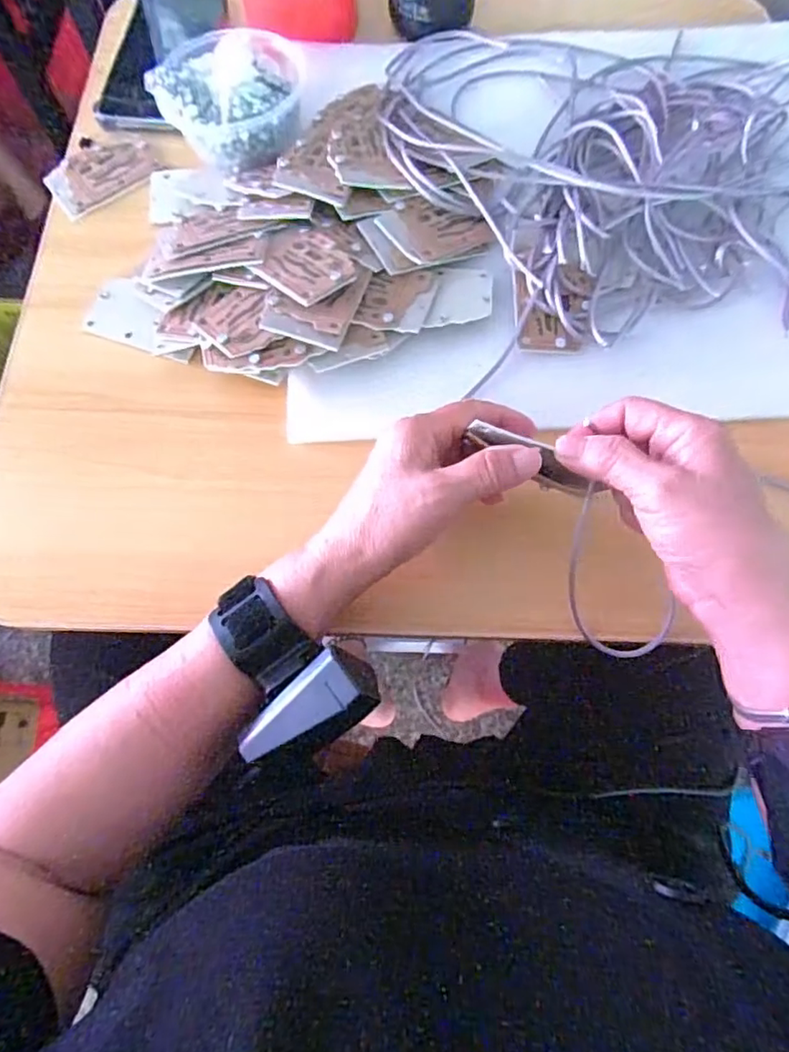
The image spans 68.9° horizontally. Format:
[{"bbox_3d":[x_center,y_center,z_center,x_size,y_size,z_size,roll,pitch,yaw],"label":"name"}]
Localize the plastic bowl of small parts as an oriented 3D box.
[{"bbox_3d":[-0.122,-0.331,0.431,0.103,0.052,0.105,9,72,3],"label":"plastic bowl of small parts"}]

